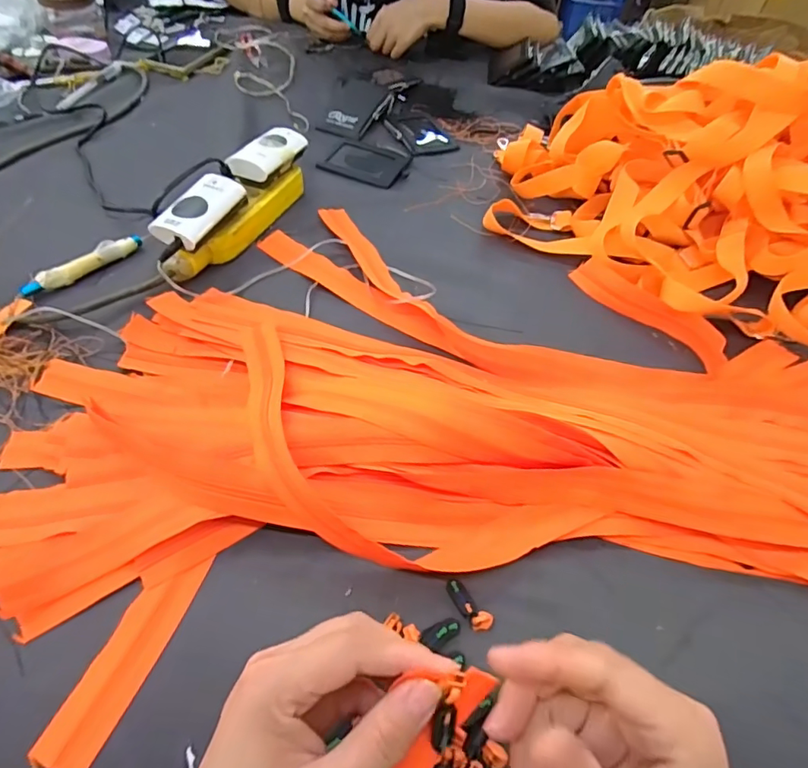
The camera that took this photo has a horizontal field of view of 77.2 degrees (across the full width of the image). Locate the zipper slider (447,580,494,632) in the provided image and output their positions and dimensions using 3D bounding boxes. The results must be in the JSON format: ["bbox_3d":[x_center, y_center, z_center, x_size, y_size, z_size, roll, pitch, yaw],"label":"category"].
[{"bbox_3d":[0.043,0.144,0.331,0.014,0.005,0.037,-28,58,-23],"label":"zipper slider"}]

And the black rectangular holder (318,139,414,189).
[{"bbox_3d":[-0.049,-0.295,0.672,0.111,0.005,0.081,19,53,12],"label":"black rectangular holder"}]

